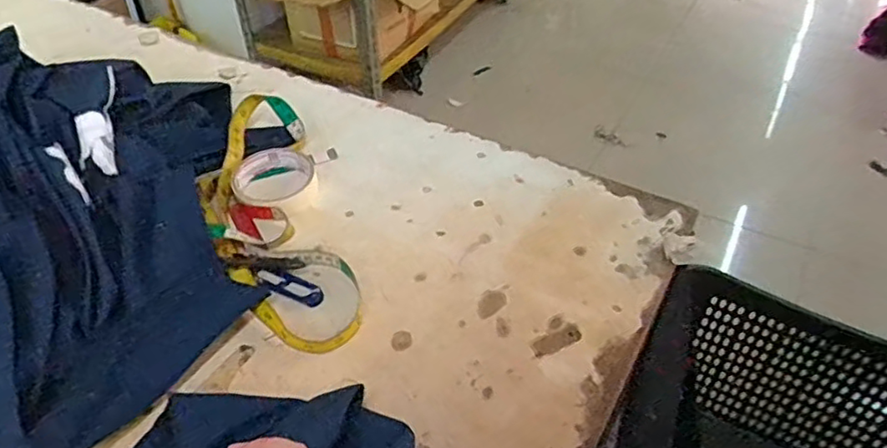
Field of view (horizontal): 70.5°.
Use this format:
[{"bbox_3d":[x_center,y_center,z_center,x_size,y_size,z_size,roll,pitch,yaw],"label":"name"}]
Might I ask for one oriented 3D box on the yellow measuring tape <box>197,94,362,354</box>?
[{"bbox_3d":[-0.169,-0.020,0.608,0.120,0.039,0.342,-15,46,-14],"label":"yellow measuring tape"}]

